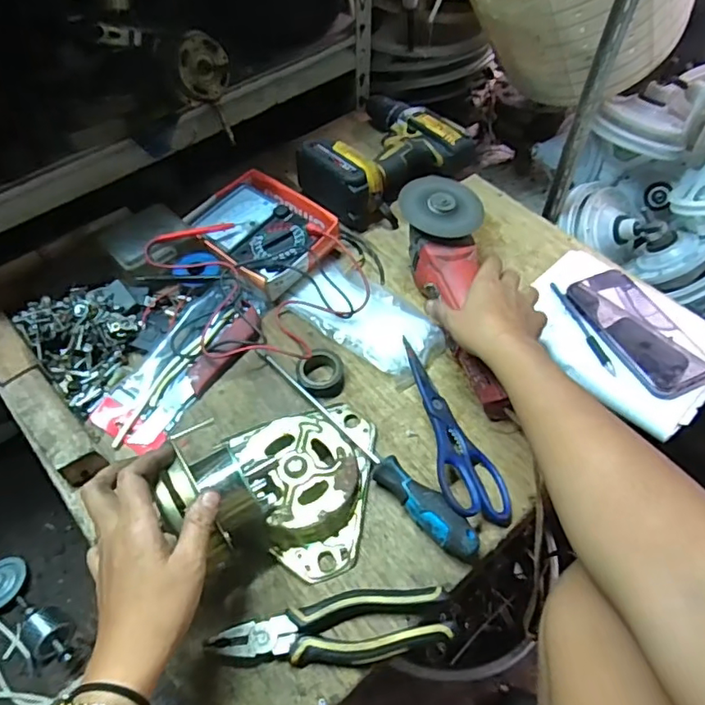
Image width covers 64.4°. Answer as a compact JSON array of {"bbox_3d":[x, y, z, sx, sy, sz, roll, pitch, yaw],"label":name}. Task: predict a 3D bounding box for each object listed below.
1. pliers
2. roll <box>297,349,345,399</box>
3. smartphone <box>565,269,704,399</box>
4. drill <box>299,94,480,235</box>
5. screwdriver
[{"bbox_3d":[-0.015,0.225,0.457,0.189,0.026,0.053,-6,55,-4],"label":"pliers"},{"bbox_3d":[-0.034,0.020,0.598,0.049,0.019,0.047,0,55,0],"label":"roll"},{"bbox_3d":[0.319,-0.029,0.620,0.083,0.014,0.167,-19,57,-13],"label":"smartphone"},{"bbox_3d":[0.026,-0.280,0.775,0.220,0.072,0.197,-38,63,-23],"label":"drill"},{"bbox_3d":[0.012,0.083,0.551,0.035,0.032,0.291,-35,62,-21],"label":"screwdriver"}]

